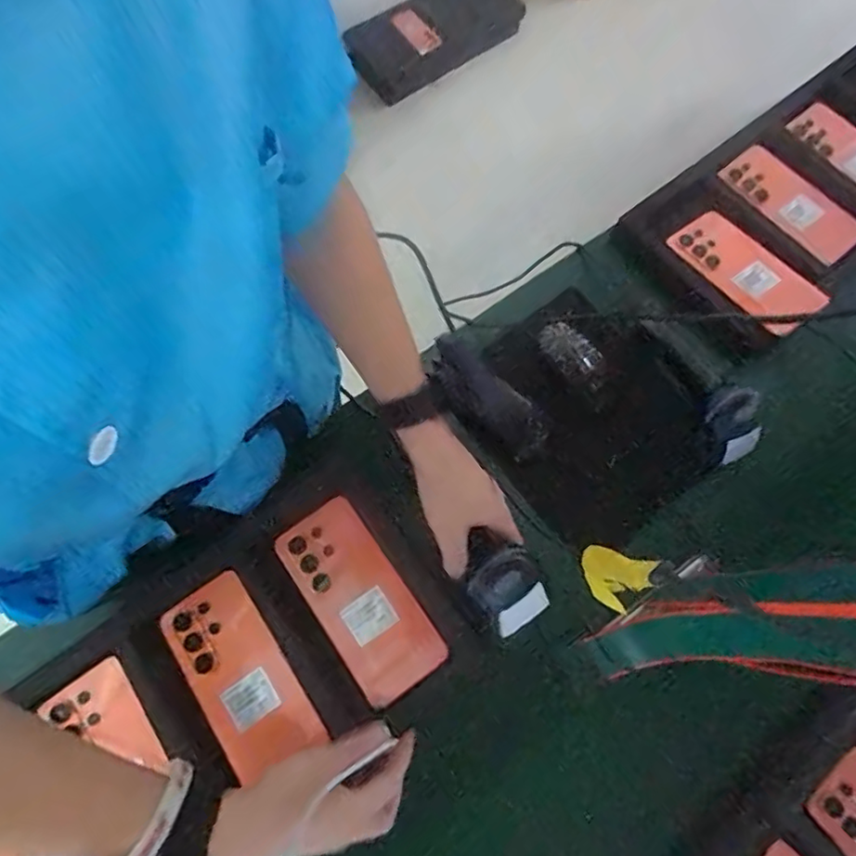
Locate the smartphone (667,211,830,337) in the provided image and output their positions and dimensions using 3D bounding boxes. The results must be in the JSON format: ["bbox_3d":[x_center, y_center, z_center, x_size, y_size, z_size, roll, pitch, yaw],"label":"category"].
[{"bbox_3d":[0.355,-0.177,0.647,0.075,0.008,0.166,-34,68,1],"label":"smartphone"}]

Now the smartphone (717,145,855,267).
[{"bbox_3d":[0.433,-0.269,0.678,0.075,0.015,0.167,-42,76,-10],"label":"smartphone"}]

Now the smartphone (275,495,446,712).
[{"bbox_3d":[-0.061,0.147,0.501,0.078,0.007,0.167,-35,75,-9],"label":"smartphone"}]

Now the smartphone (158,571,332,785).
[{"bbox_3d":[-0.160,0.207,0.486,0.078,0.010,0.158,-35,75,-9],"label":"smartphone"}]

